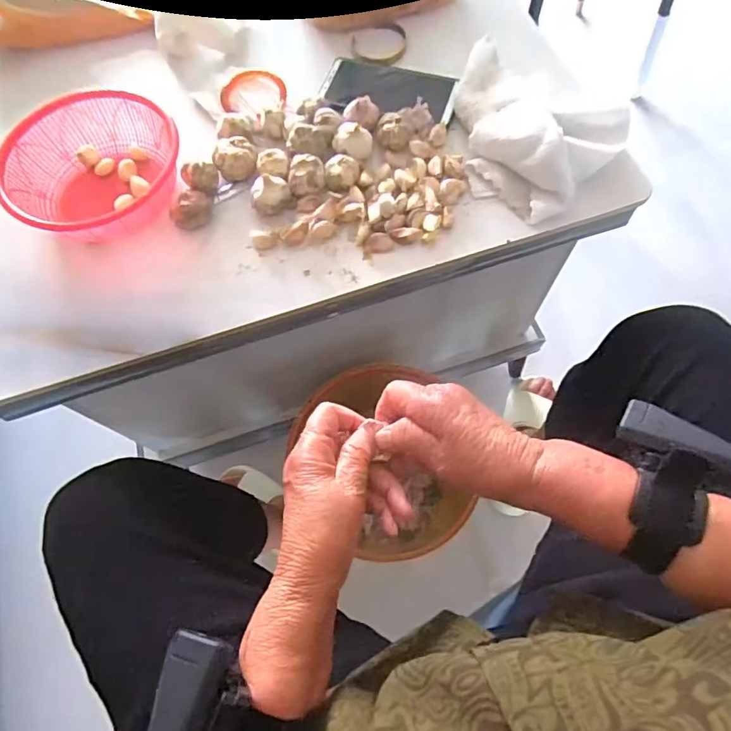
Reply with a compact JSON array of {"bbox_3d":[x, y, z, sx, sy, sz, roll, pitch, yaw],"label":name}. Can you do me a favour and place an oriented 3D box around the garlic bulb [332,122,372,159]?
[{"bbox_3d":[-0.014,-0.236,0.509,0.039,0.028,0.034,-1,68,2],"label":"garlic bulb"}]

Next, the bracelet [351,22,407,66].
[{"bbox_3d":[0.019,-0.385,0.597,0.068,0.012,0.068,-1,68,2],"label":"bracelet"}]

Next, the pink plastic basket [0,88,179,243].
[{"bbox_3d":[-0.278,-0.202,0.509,0.165,0.060,0.142,-41,72,-13],"label":"pink plastic basket"}]

